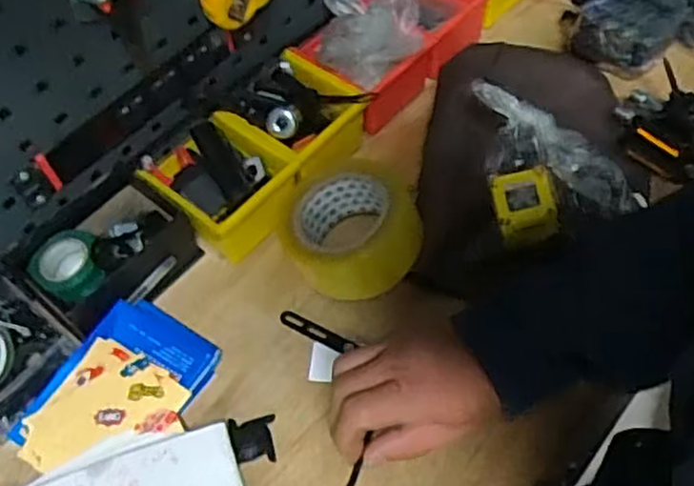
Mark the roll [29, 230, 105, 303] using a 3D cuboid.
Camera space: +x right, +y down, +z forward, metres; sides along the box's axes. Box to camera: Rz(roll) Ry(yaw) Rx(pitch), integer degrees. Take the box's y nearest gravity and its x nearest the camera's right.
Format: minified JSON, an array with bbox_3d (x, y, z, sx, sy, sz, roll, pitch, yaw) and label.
[{"bbox_3d":[-0.244,0.022,0.634,0.059,0.029,0.065,-40,62,-20],"label":"roll"}]

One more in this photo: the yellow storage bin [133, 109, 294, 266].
[{"bbox_3d":[-0.120,-0.061,0.686,0.138,0.060,0.108,35,66,25],"label":"yellow storage bin"}]

